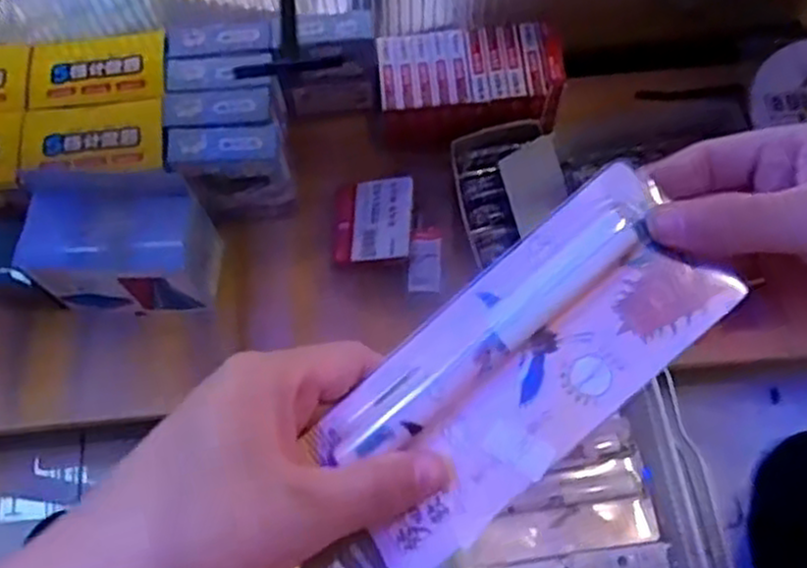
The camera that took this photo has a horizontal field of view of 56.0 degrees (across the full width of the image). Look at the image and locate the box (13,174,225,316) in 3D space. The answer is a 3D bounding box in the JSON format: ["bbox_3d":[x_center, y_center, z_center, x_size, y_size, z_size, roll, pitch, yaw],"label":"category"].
[{"bbox_3d":[-0.218,-0.028,0.610,0.139,0.119,0.082,0,70,1],"label":"box"}]

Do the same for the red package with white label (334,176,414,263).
[{"bbox_3d":[-0.027,-0.055,0.649,0.070,0.012,0.079,-8,64,20],"label":"red package with white label"}]

